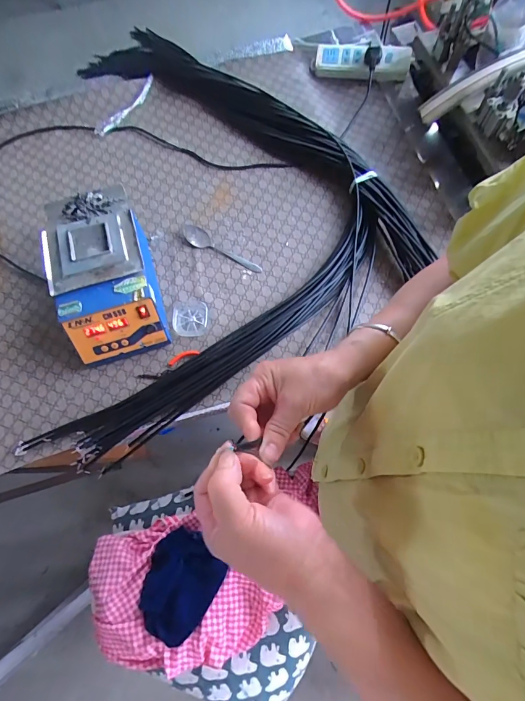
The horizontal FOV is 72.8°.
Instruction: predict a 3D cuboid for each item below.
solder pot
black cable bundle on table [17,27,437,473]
[{"bbox_3d":[-0.245,-0.122,0.558,0.143,0.100,0.241,-18,73,-4],"label":"solder pot"},{"bbox_3d":[-0.157,-0.237,0.595,0.730,0.161,0.597,-31,74,-8],"label":"black cable bundle on table"}]

